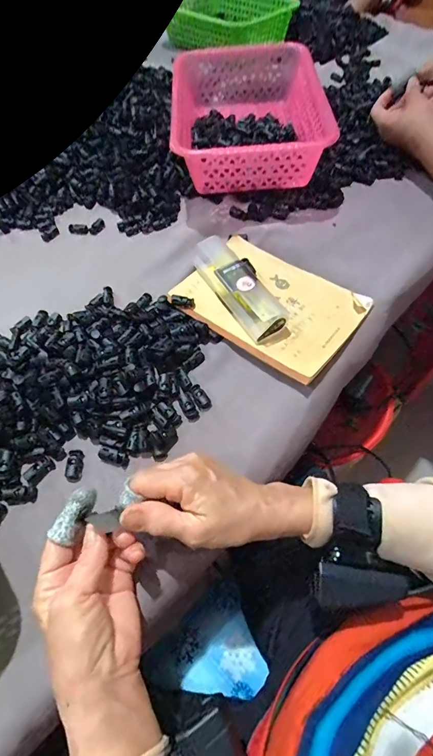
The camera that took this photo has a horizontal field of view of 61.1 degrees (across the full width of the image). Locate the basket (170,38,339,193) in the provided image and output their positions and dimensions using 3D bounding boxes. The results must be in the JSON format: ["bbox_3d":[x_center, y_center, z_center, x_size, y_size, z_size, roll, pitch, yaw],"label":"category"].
[{"bbox_3d":[0.045,-0.385,0.559,0.210,0.099,0.290,-2,58,1],"label":"basket"}]

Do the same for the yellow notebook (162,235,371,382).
[{"bbox_3d":[0.060,-0.093,0.439,0.204,0.019,0.140,35,65,22],"label":"yellow notebook"}]

